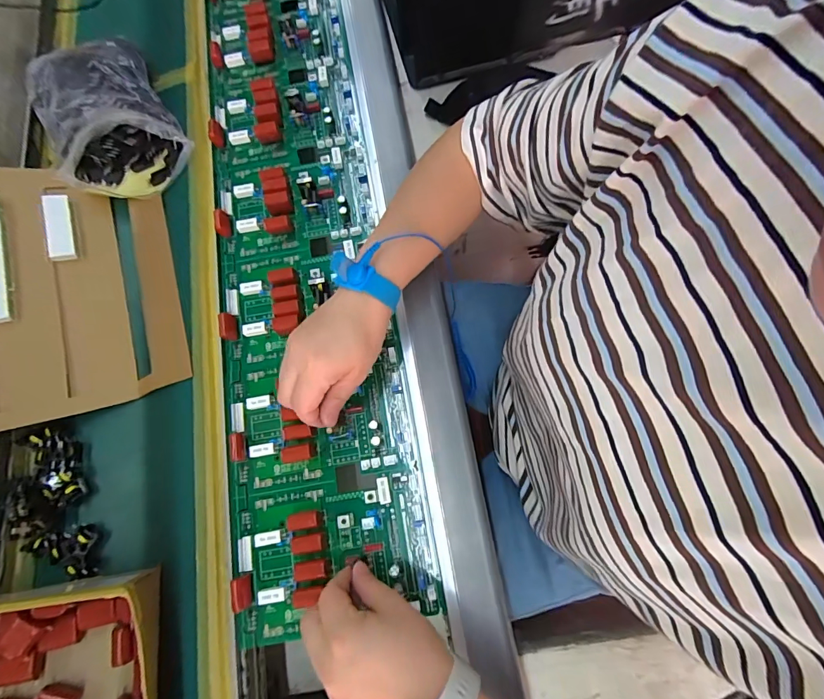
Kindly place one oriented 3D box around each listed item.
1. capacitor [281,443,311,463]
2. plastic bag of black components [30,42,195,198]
[{"bbox_3d":[-0.104,0.094,0.371,0.027,0.018,0.015,-8,75,2],"label":"capacitor"},{"bbox_3d":[-0.339,-0.255,0.448,0.130,0.060,0.187,-32,75,-5],"label":"plastic bag of black components"}]

